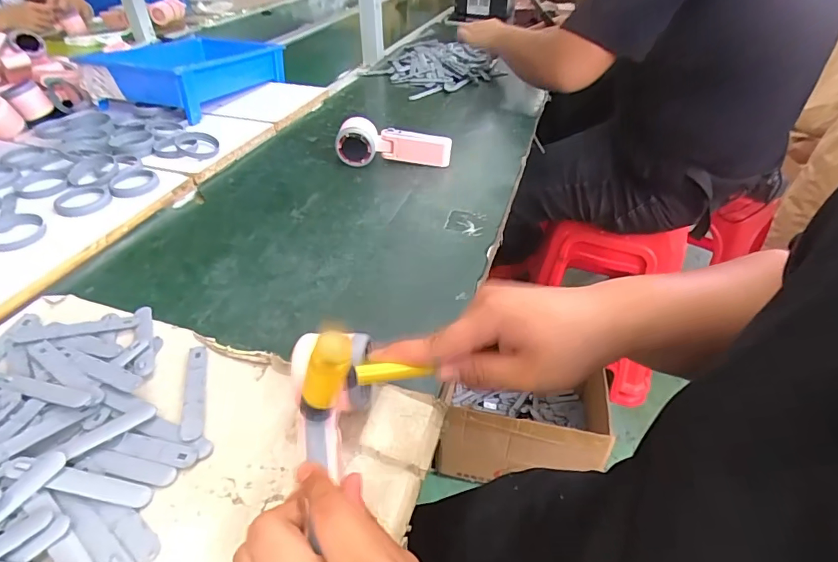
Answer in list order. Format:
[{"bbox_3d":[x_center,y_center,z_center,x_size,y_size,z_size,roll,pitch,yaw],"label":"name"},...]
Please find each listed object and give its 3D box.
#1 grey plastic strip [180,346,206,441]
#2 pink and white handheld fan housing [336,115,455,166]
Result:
[{"bbox_3d":[-0.180,0.087,0.370,0.016,0.004,0.092,-11,41,-12],"label":"grey plastic strip"},{"bbox_3d":[-0.037,-0.203,0.680,0.164,0.062,0.038,-1,39,0],"label":"pink and white handheld fan housing"}]

